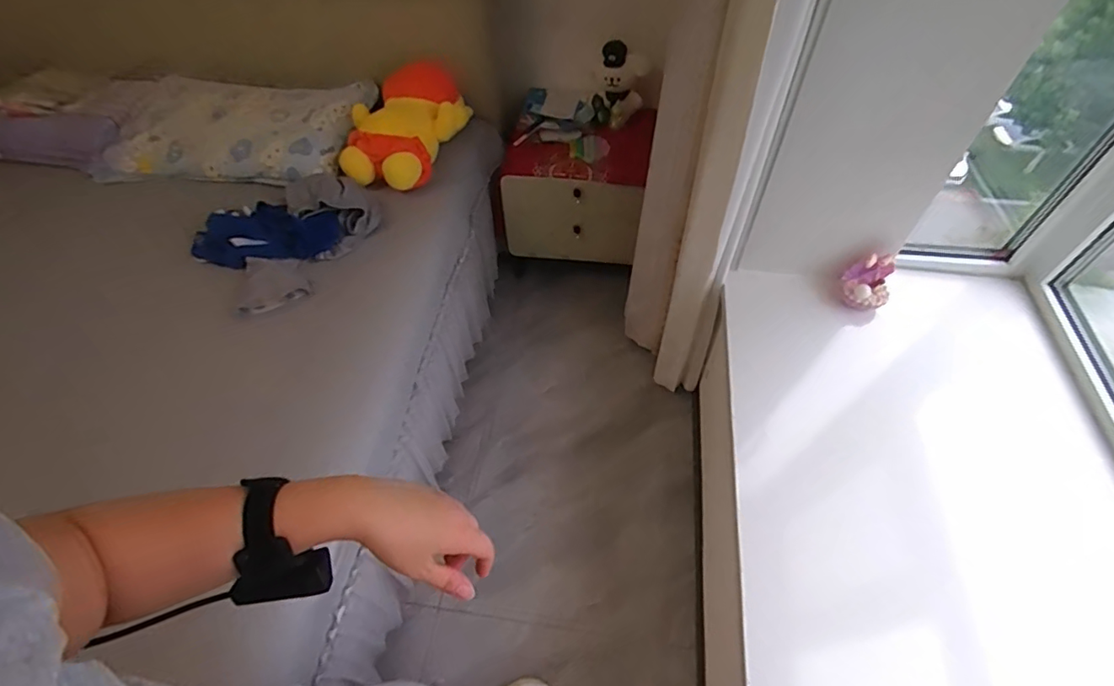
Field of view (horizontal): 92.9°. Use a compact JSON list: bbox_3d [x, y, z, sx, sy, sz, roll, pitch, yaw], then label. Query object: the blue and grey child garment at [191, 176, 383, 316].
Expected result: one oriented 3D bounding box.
[{"bbox_3d":[-0.618,-0.262,1.262,0.386,0.163,0.257,-25,57,-16],"label":"blue and grey child garment"}]

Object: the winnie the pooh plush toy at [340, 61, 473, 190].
[{"bbox_3d":[-0.384,-0.548,1.341,0.205,0.203,0.335,18,56,14],"label":"winnie the pooh plush toy"}]

